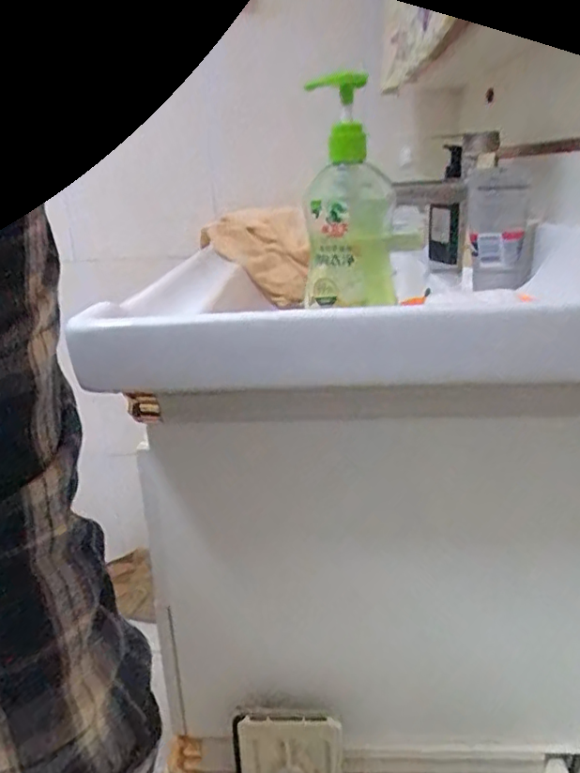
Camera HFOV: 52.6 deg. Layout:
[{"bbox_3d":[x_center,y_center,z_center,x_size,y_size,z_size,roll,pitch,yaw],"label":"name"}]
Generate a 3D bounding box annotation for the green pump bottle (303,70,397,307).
[{"bbox_3d":[0.047,-0.151,0.462,0.070,0.171,0.052,1,20,8],"label":"green pump bottle"}]

